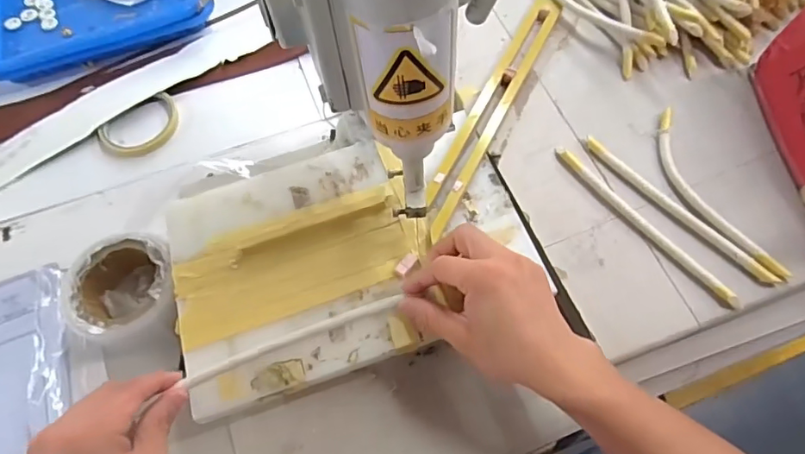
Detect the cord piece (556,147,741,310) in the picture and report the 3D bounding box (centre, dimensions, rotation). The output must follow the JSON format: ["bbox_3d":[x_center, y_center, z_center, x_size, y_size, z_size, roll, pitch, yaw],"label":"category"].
[{"bbox_3d":[0.200,-0.004,0.441,0.012,0.009,0.189,-35,67,-14],"label":"cord piece"}]

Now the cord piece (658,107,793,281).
[{"bbox_3d":[0.259,-0.028,0.447,0.039,0.011,0.175,-19,64,-7],"label":"cord piece"}]

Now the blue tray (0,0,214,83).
[{"bbox_3d":[-0.399,-0.300,0.664,0.290,0.040,0.223,-23,65,-8],"label":"blue tray"}]

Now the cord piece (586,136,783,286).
[{"bbox_3d":[0.230,-0.015,0.444,0.014,0.009,0.186,-39,68,-15],"label":"cord piece"}]

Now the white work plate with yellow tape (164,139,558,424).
[{"bbox_3d":[-0.047,0.017,0.446,0.293,0.012,0.198,-18,64,-6],"label":"white work plate with yellow tape"}]

